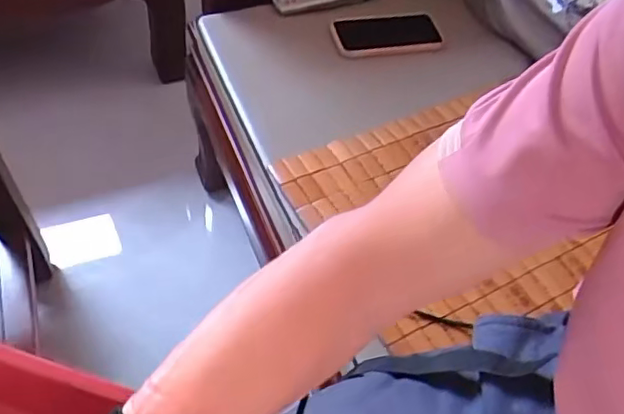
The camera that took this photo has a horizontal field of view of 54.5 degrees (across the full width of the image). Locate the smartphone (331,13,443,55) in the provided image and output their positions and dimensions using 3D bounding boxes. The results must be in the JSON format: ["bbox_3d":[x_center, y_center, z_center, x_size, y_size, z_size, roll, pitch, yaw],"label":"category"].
[{"bbox_3d":[0.115,-0.269,0.934,0.157,0.016,0.086,-10,53,-12],"label":"smartphone"}]

